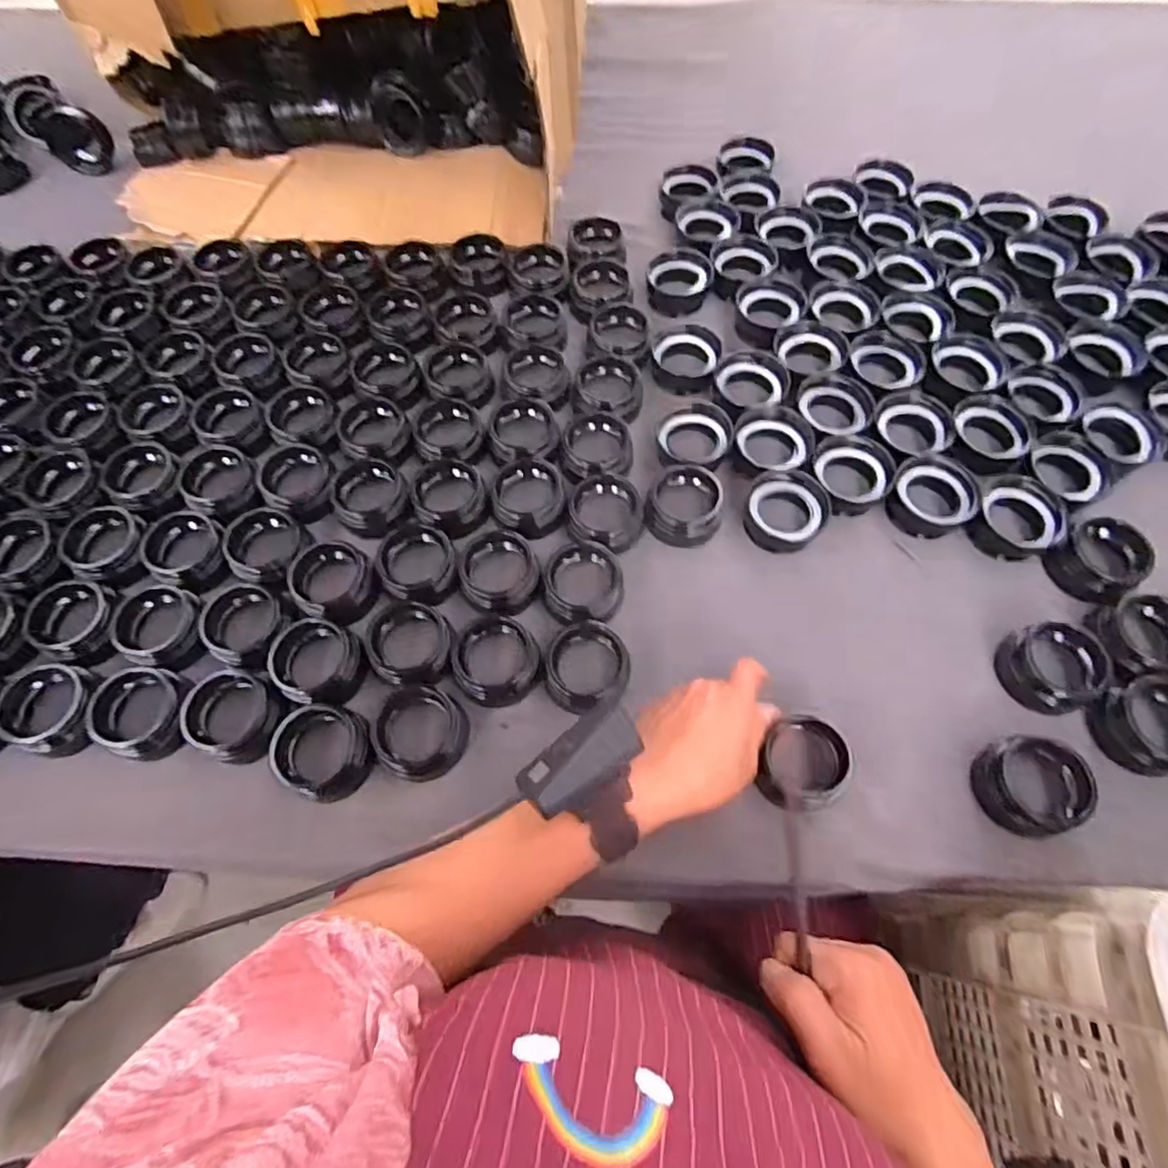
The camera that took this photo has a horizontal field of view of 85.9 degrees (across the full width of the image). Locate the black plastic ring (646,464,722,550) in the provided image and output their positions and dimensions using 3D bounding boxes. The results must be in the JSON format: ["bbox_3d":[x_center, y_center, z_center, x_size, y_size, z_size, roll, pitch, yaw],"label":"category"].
[{"bbox_3d":[0.089,-0.068,0.546,0.064,0.043,0.055,16,66,9],"label":"black plastic ring"}]

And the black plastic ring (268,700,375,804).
[{"bbox_3d":[-0.191,0.122,0.458,0.067,0.034,0.059,1,64,2],"label":"black plastic ring"}]

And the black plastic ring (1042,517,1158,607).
[{"bbox_3d":[0.427,-0.018,0.521,0.063,0.039,0.060,0,64,1],"label":"black plastic ring"}]

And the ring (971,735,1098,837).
[{"bbox_3d":[0.312,0.139,0.439,0.062,0.038,0.064,0,64,1],"label":"ring"}]

